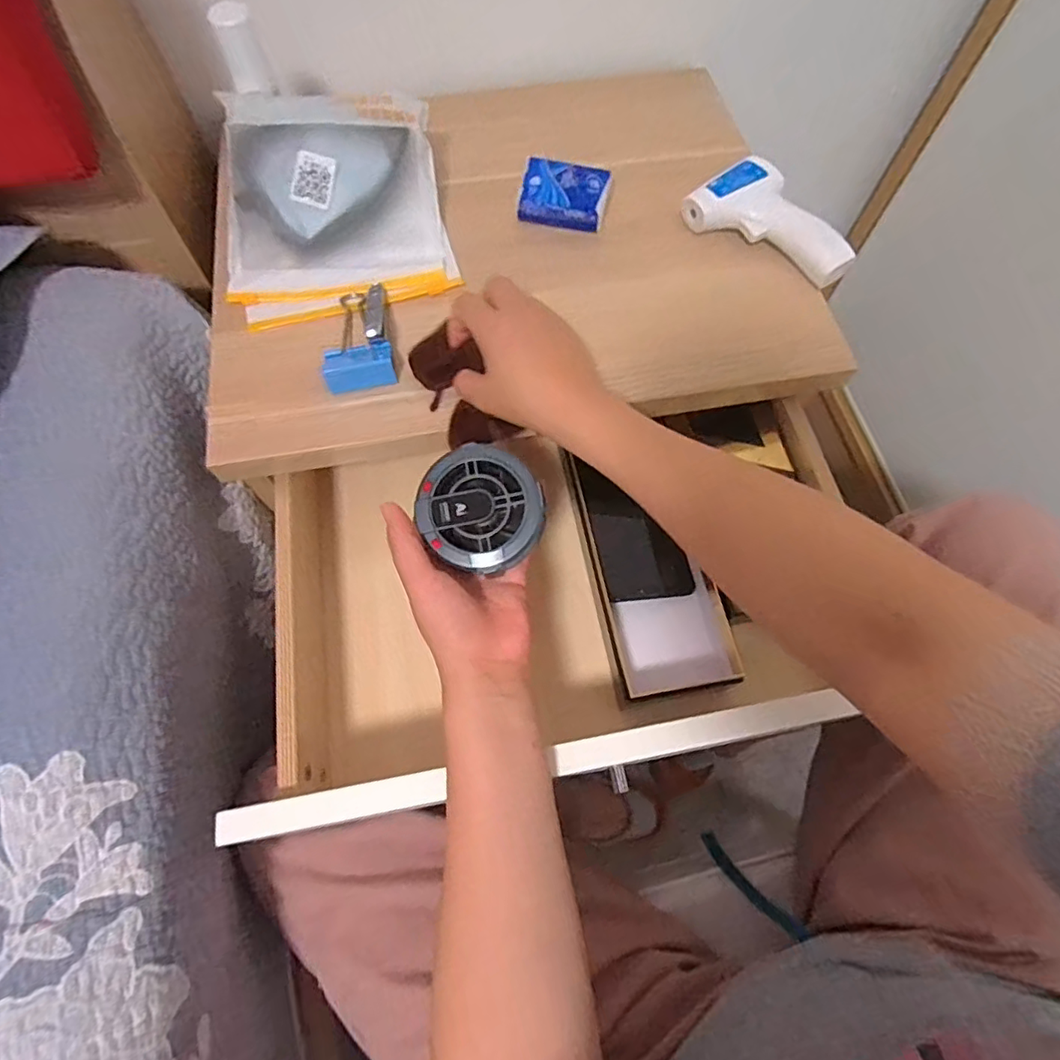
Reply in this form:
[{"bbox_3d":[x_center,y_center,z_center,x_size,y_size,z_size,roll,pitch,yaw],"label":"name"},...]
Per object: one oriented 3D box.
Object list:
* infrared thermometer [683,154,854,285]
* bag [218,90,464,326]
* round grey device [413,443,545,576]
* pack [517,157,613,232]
[{"bbox_3d":[0.210,-0.262,0.506,0.140,0.040,0.069,41,72,15],"label":"infrared thermometer"},{"bbox_3d":[-0.166,-0.272,0.487,0.189,0.045,0.177,-15,104,-10],"label":"bag"},{"bbox_3d":[-0.032,-0.015,0.385,0.079,0.030,0.079,0,86,-1],"label":"round grey device"},{"bbox_3d":[0.030,-0.297,0.522,0.075,0.027,0.054,12,67,4],"label":"pack"}]

